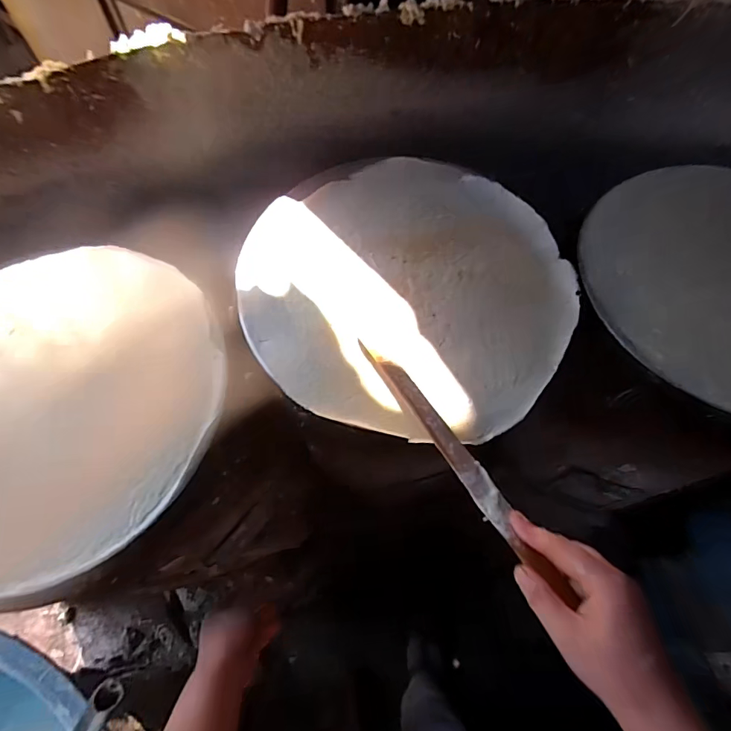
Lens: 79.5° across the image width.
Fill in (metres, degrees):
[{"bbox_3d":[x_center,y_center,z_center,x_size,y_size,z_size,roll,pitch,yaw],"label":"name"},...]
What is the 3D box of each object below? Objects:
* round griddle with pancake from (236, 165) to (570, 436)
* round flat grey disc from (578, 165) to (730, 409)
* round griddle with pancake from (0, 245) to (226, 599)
[{"bbox_3d":[0.041,-0.097,0.503,0.366,0.015,0.345,0,65,1],"label":"round griddle with pancake"},{"bbox_3d":[0.455,-0.093,0.523,0.387,0.036,0.343,31,68,12],"label":"round flat grey disc"},{"bbox_3d":[-0.338,0.029,0.459,0.363,0.013,0.362,0,65,1],"label":"round griddle with pancake"}]

